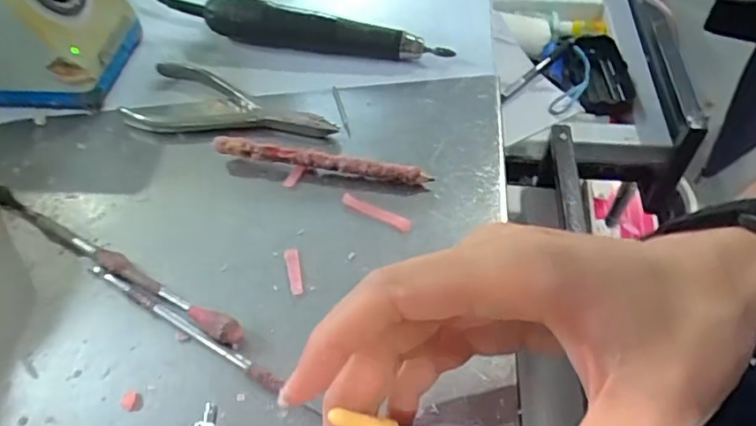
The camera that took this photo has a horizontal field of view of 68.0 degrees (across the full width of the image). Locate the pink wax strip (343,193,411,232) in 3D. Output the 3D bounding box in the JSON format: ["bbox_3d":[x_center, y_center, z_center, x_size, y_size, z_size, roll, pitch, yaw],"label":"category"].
[{"bbox_3d":[-0.001,-0.001,0.292,0.039,0.004,0.006,21,56,18],"label":"pink wax strip"}]

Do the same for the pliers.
[{"bbox_3d":[-0.086,-0.067,0.344,0.127,0.010,0.053,7,52,8],"label":"pliers"}]

